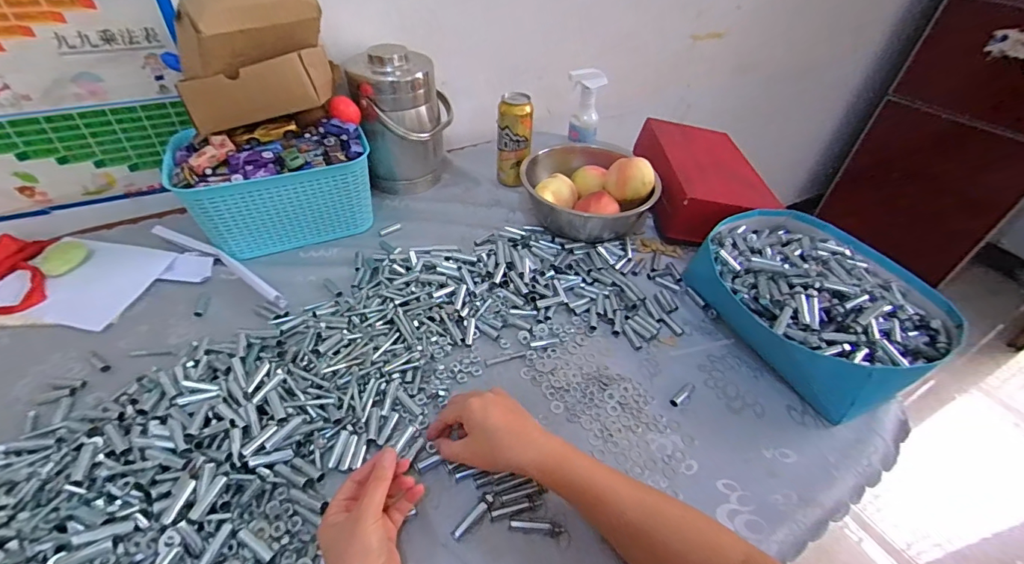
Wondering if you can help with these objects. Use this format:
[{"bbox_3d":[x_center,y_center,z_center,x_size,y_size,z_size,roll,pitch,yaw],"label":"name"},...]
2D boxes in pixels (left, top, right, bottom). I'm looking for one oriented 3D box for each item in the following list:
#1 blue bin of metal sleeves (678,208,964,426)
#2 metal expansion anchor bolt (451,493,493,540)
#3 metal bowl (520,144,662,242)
[{"bbox_3d":[0.415,0.018,0.609,0.261,0.094,0.299,-15,46,-17],"label":"blue bin of metal sleeves"},{"bbox_3d":[-0.038,0.231,0.428,0.012,0.011,0.050,34,52,29],"label":"metal expansion anchor bolt"},{"bbox_3d":[0.132,-0.153,0.763,0.201,0.113,0.201,1,44,-1],"label":"metal bowl"}]

